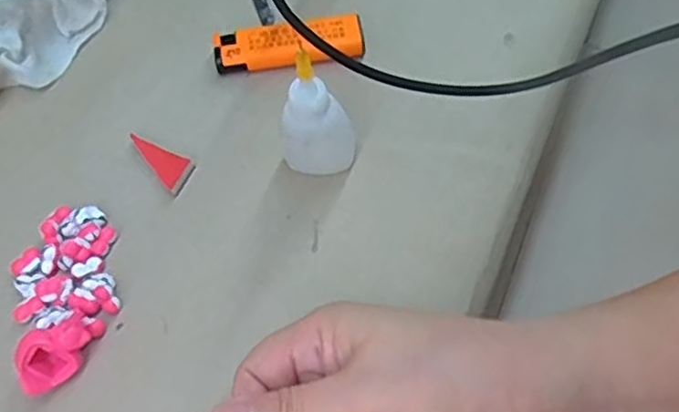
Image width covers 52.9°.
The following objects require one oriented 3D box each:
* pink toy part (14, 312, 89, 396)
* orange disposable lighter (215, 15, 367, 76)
[{"bbox_3d":[-0.122,0.063,0.293,0.033,0.022,0.022,-40,68,-18],"label":"pink toy part"},{"bbox_3d":[-0.027,-0.087,0.370,0.079,0.013,0.024,-6,62,-1],"label":"orange disposable lighter"}]

